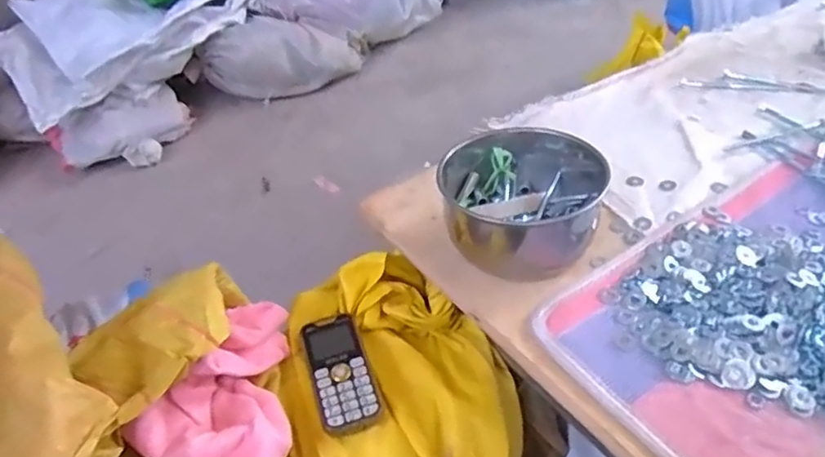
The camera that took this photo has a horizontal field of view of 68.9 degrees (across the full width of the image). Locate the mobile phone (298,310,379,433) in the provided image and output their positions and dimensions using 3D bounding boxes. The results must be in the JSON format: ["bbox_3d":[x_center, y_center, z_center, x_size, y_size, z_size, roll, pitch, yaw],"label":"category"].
[{"bbox_3d":[-0.072,0.138,0.582,0.055,0.019,0.116,-16,41,-11],"label":"mobile phone"}]

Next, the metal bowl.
[{"bbox_3d":[0.113,-0.032,0.626,0.159,0.107,0.159,-4,40,3],"label":"metal bowl"}]

